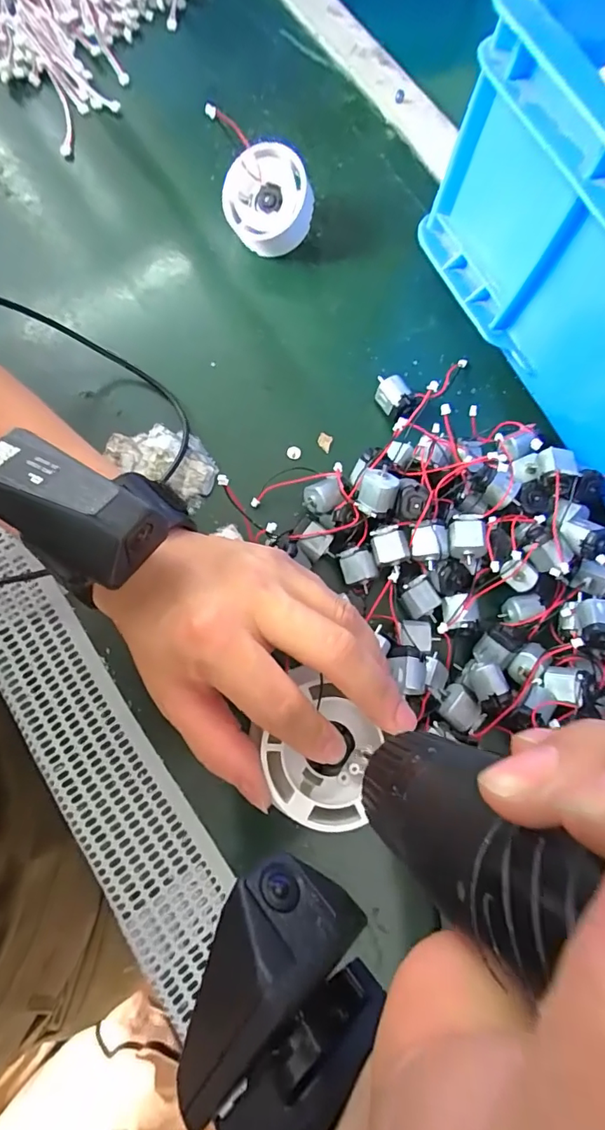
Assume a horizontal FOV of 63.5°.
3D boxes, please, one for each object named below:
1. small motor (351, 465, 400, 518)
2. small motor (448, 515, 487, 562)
[{"bbox_3d":[0.040,-0.039,0.261,0.020,0.023,0.014,26,40,3],"label":"small motor"},{"bbox_3d":[0.088,-0.014,0.264,0.018,0.013,0.023,-4,74,-8],"label":"small motor"}]

